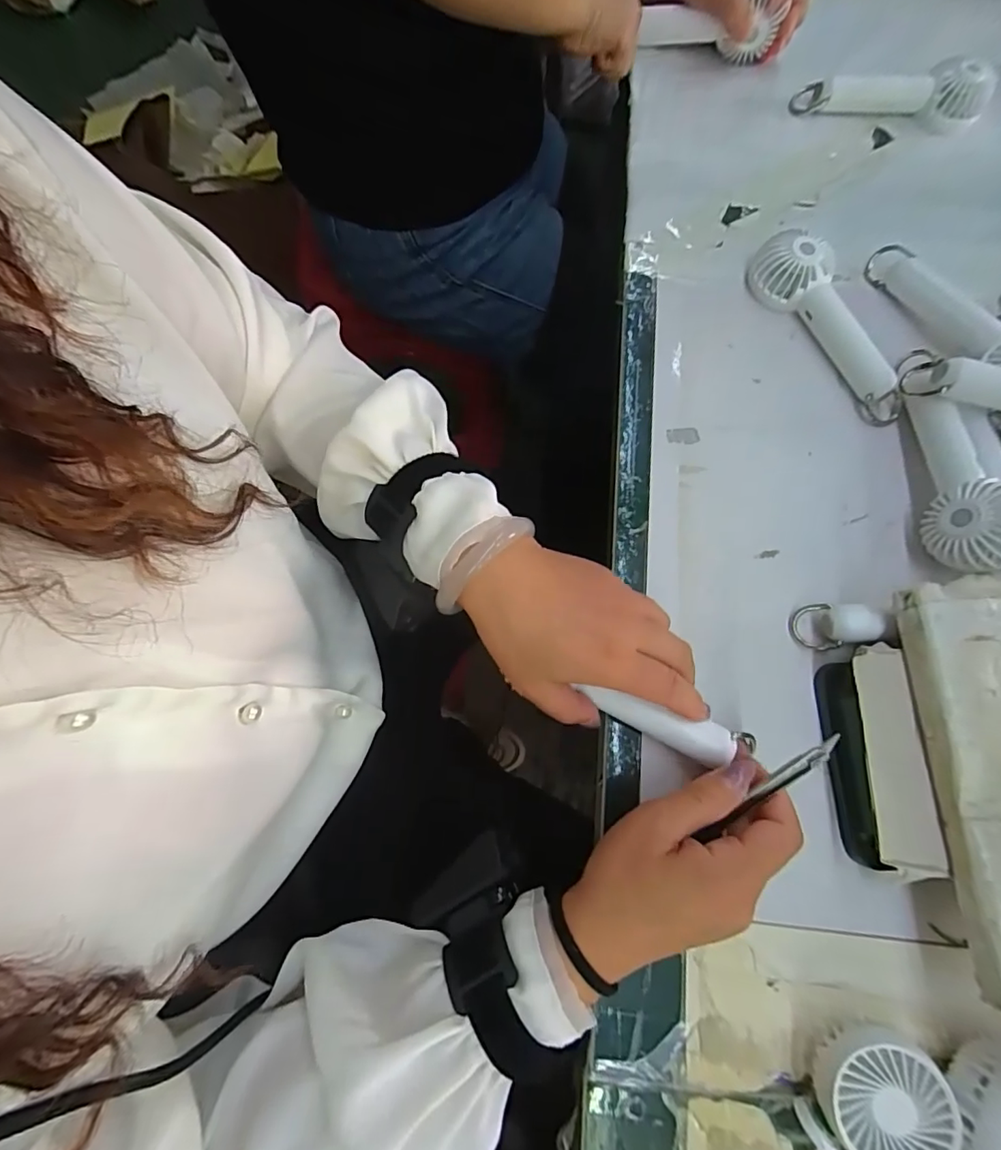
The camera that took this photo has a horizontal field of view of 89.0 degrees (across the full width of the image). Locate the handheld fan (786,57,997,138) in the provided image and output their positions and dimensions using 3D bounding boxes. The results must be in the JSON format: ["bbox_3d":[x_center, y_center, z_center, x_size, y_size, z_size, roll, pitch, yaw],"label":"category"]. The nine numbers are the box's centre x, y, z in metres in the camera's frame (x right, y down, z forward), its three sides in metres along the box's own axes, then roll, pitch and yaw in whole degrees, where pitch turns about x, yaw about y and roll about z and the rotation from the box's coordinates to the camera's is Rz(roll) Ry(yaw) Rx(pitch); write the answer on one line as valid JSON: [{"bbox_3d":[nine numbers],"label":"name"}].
[{"bbox_3d":[0.350,-0.426,0.451,0.167,0.032,0.042,5,75,0],"label":"handheld fan"}]

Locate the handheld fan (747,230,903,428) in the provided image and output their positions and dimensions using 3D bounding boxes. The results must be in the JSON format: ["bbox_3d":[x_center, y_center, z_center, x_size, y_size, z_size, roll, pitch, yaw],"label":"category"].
[{"bbox_3d":[0.253,-0.192,0.384,0.048,0.034,0.164,-33,78,-10],"label":"handheld fan"}]

